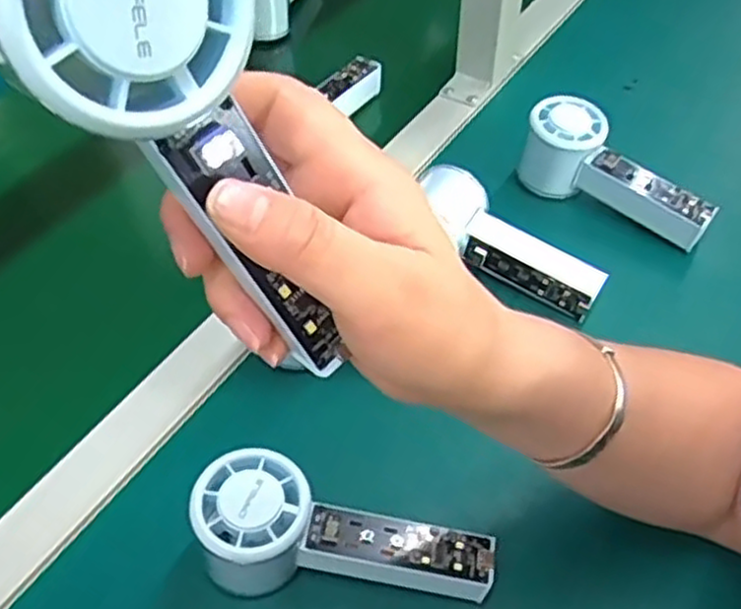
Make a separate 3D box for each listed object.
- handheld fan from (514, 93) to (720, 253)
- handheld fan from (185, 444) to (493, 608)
[{"bbox_3d":[0.184,-0.096,0.580,0.154,0.063,0.053,34,56,10],"label":"handheld fan"},{"bbox_3d":[-0.016,0.119,0.384,0.152,0.042,0.060,16,49,-4],"label":"handheld fan"}]

